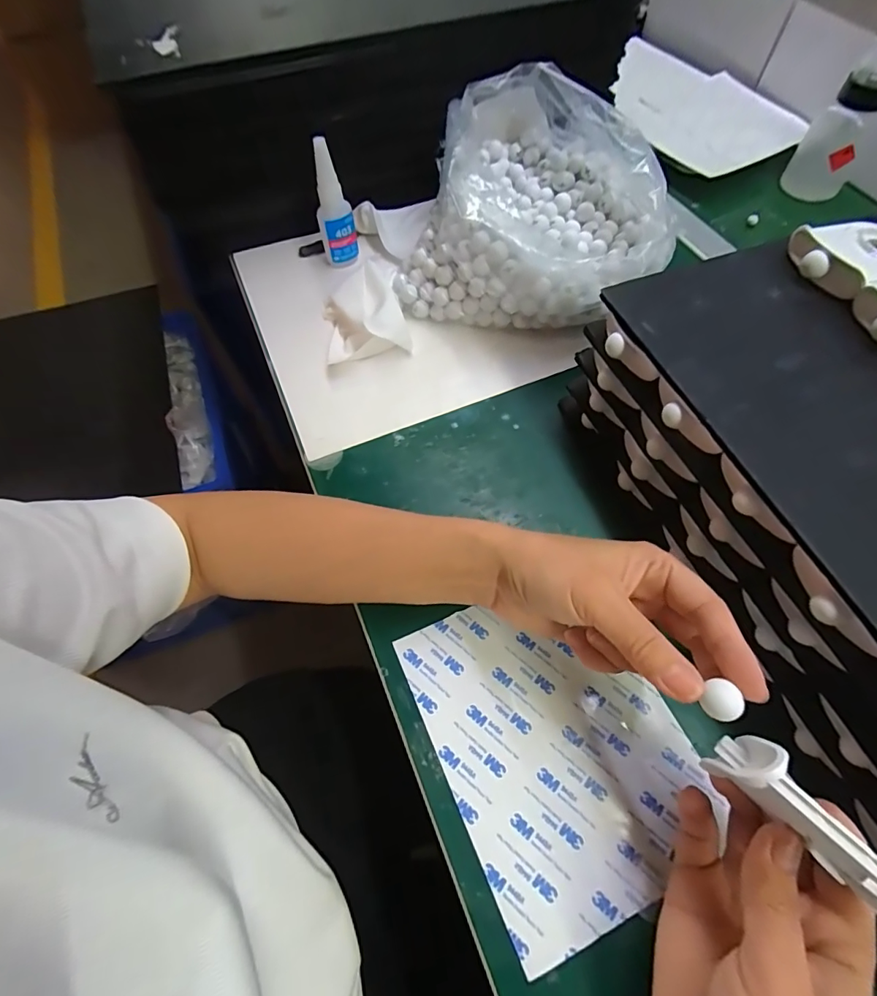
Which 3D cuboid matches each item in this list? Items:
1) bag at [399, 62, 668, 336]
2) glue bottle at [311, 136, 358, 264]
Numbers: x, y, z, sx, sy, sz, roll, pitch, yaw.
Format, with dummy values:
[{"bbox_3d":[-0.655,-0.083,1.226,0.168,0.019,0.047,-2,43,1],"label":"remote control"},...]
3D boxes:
[{"bbox_3d":[0.096,-0.268,0.432,0.206,0.114,0.227,17,63,11],"label":"bag"},{"bbox_3d":[-0.097,-0.267,0.437,0.033,0.103,0.026,-15,62,-7],"label":"glue bottle"}]

